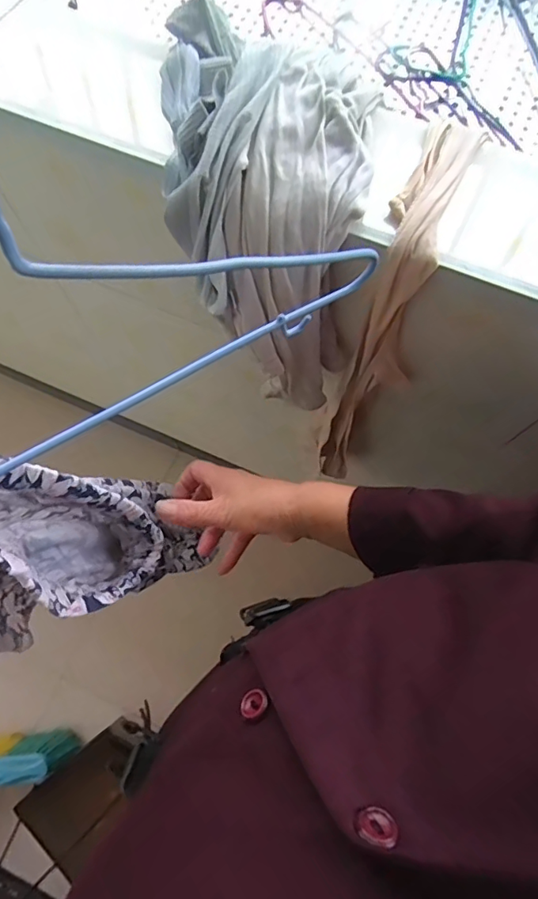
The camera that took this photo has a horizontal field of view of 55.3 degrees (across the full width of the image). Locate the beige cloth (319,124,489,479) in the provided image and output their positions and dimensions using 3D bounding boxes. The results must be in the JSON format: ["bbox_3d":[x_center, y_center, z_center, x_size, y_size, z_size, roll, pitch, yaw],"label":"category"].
[{"bbox_3d":[0.124,-0.127,0.559,0.060,0.383,0.196,19,73,6],"label":"beige cloth"}]

